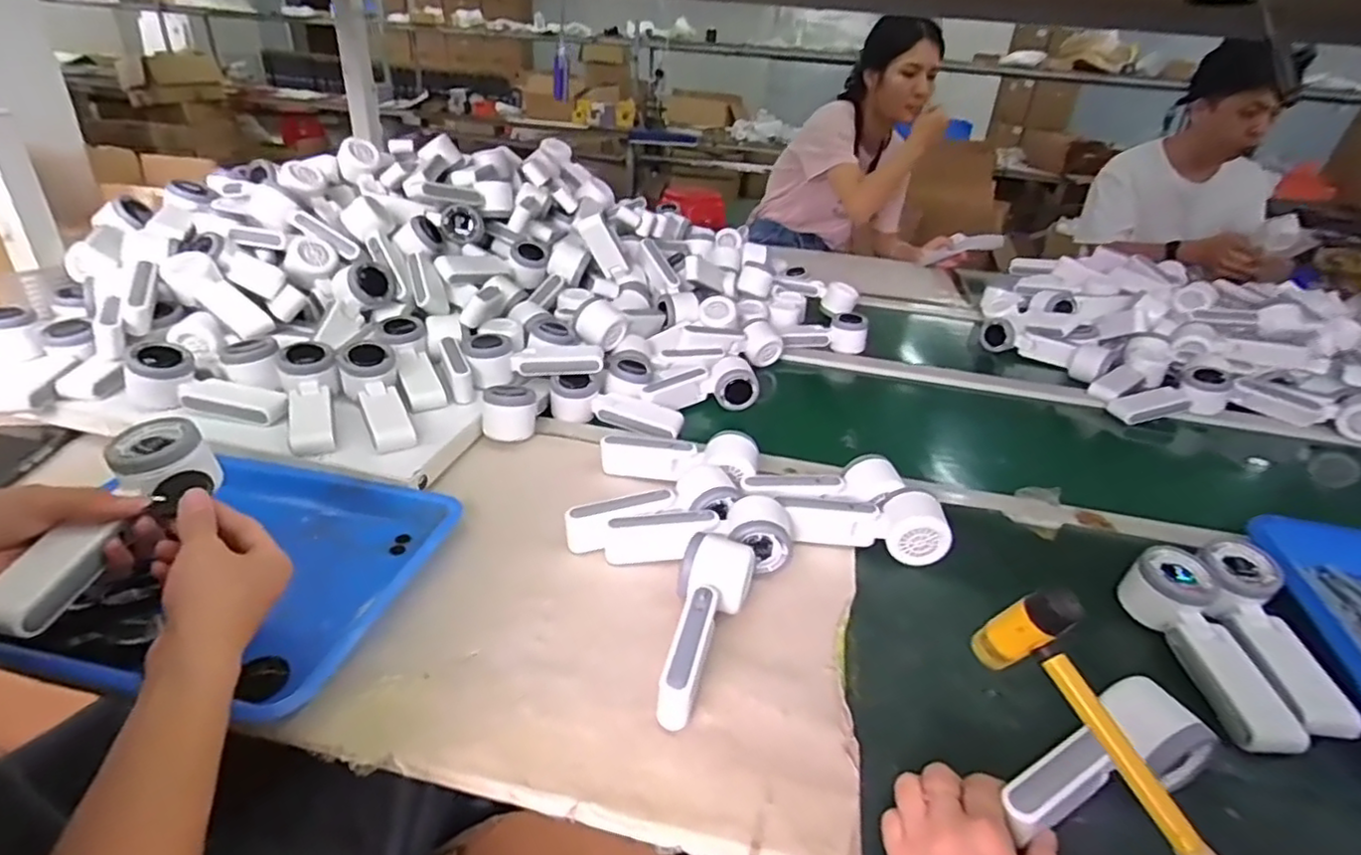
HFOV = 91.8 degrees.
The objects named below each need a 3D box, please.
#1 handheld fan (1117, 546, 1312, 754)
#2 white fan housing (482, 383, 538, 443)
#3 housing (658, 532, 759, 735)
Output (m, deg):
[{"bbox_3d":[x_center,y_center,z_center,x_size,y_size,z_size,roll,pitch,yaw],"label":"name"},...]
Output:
[{"bbox_3d":[0.426,0.178,0.535,0.061,0.044,0.167,3,42,-4],"label":"handheld fan"},{"bbox_3d":[-0.195,-0.015,0.761,0.059,0.062,0.053,0,29,-8],"label":"white fan housing"},{"bbox_3d":[0.024,0.151,0.509,0.067,0.054,0.161,7,29,4],"label":"housing"}]

